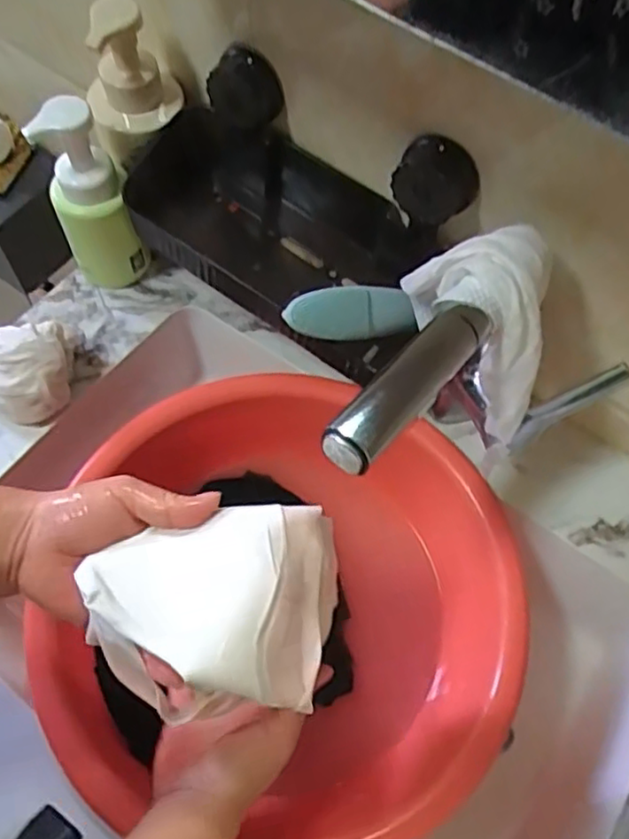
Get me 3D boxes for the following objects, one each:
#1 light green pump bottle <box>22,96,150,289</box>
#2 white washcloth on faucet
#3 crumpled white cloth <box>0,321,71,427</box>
[{"bbox_3d":[-0.180,-0.170,0.548,0.054,0.169,0.055,-25,68,-14],"label":"light green pump bottle"},{"bbox_3d":[0.101,-0.059,0.418,0.075,0.098,0.110,0,64,-2],"label":"white washcloth on faucet"},{"bbox_3d":[-0.236,-0.038,0.548,0.085,0.057,0.070,-30,69,-15],"label":"crumpled white cloth"}]

